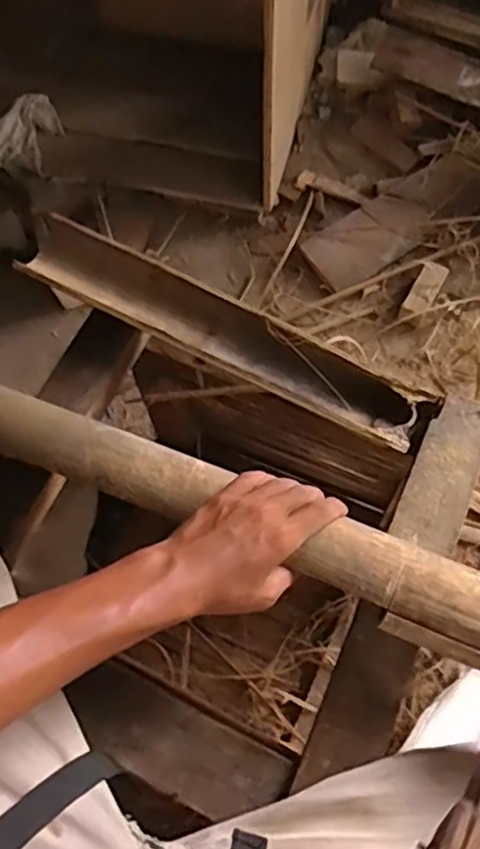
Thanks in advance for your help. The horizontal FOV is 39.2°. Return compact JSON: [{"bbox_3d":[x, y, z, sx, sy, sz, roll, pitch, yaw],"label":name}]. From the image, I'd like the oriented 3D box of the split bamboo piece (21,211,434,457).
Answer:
[{"bbox_3d":[-0.020,-0.089,0.666,0.421,0.049,0.083,26,70,11],"label":"split bamboo piece"}]

